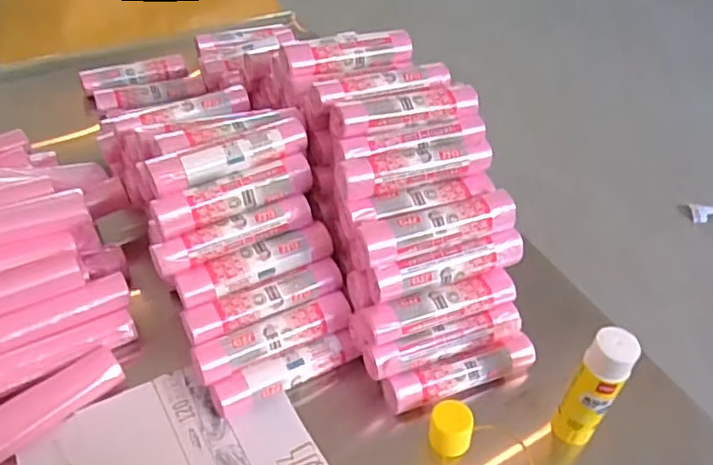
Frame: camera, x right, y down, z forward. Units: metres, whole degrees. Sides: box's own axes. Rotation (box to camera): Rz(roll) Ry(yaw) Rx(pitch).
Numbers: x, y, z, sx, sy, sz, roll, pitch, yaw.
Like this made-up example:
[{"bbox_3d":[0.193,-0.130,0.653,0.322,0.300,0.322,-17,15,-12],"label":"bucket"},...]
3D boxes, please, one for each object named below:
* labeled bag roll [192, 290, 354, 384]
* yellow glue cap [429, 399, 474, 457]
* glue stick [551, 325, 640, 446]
[{"bbox_3d":[-0.059,0.076,0.458,0.121,0.021,0.024,-20,51,-23],"label":"labeled bag roll"},{"bbox_3d":[0.066,0.139,0.442,0.030,0.030,0.026,1,45,-5],"label":"yellow glue cap"},{"bbox_3d":[0.161,0.108,0.426,0.029,0.103,0.026,32,51,24],"label":"glue stick"}]

